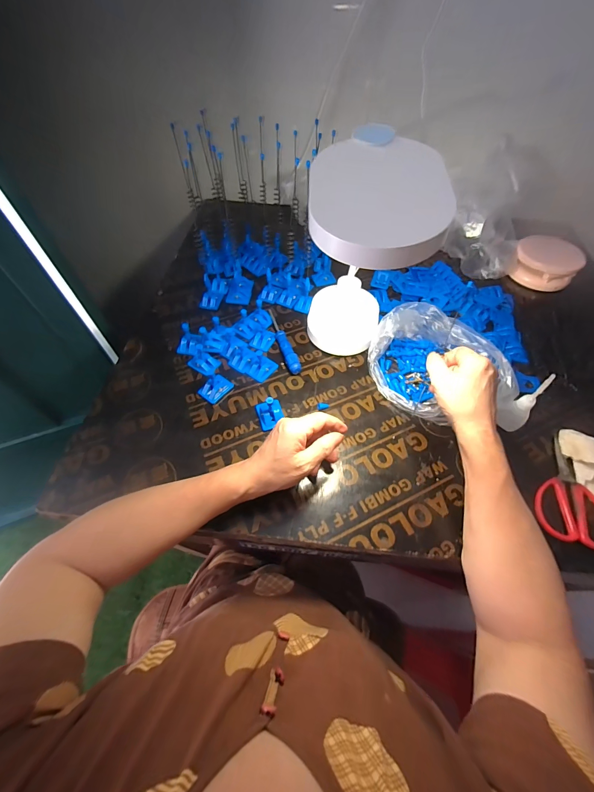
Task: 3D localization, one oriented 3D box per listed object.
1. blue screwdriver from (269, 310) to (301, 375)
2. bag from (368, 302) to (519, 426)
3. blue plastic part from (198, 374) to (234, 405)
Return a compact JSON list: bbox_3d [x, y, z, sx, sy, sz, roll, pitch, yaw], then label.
[{"bbox_3d":[-0.025,-0.095,0.522,0.019,0.019,0.145,-17,58,-11],"label":"blue screwdriver"},{"bbox_3d":[0.208,-0.054,0.461,0.175,0.086,0.193,-14,60,-9],"label":"bag"},{"bbox_3d":[-0.121,-0.012,0.467,0.032,0.017,0.047,34,62,21],"label":"blue plastic part"}]

